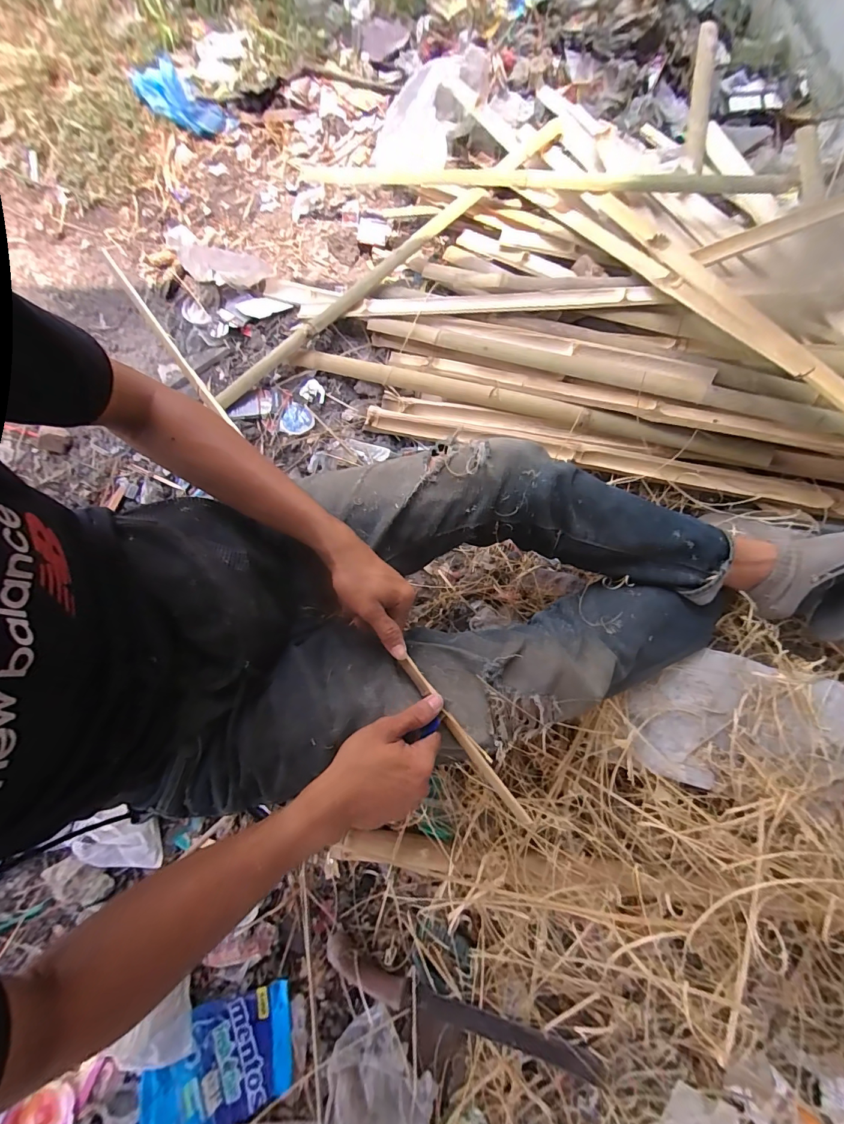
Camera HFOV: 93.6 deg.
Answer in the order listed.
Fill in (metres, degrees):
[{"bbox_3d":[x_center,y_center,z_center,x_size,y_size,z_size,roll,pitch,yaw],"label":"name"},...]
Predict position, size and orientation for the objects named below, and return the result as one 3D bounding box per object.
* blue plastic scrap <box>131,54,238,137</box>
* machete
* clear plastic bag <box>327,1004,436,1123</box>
[{"bbox_3d":[-0.580,-1.091,0.929,0.265,0.060,0.101,26,75,-6],"label":"blue plastic scrap"},{"bbox_3d":[0.053,0.648,0.571,0.411,0.025,0.057,16,77,5],"label":"machete"},{"bbox_3d":[-0.062,0.750,0.522,0.149,0.060,0.200,12,77,4],"label":"clear plastic bag"}]

